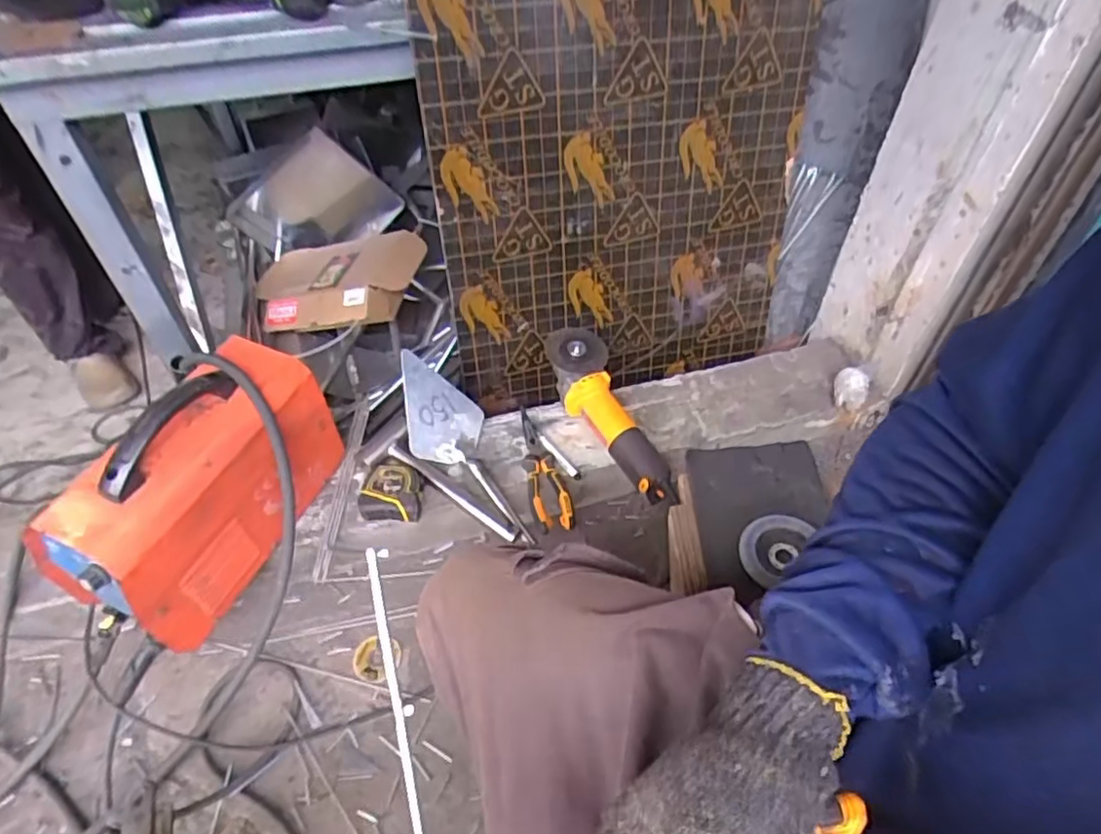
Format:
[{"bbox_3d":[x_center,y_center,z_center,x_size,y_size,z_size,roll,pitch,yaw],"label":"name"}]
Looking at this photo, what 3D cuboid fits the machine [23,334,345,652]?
[{"bbox_3d":[-0.422,0.079,0.778,0.169,0.222,0.317,15,50,13],"label":"machine"}]

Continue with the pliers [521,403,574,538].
[{"bbox_3d":[-0.012,0.068,0.940,0.055,0.019,0.204,-11,49,-10],"label":"pliers"}]

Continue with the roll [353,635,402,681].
[{"bbox_3d":[-0.236,0.329,0.882,0.060,0.026,0.061,0,50,0],"label":"roll"}]

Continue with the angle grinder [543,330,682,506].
[{"bbox_3d":[0.088,-0.010,0.967,0.098,0.085,0.284,-23,70,-18],"label":"angle grinder"}]

